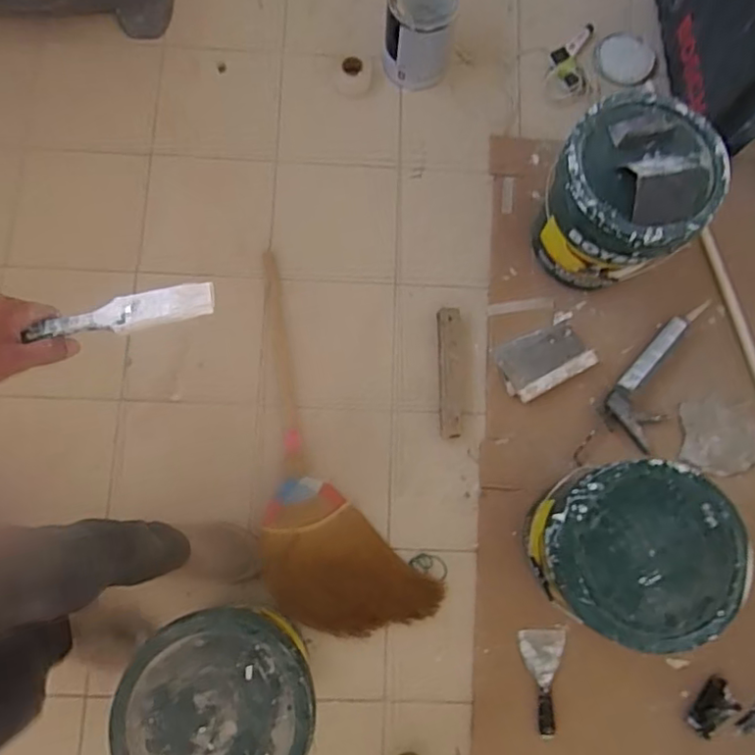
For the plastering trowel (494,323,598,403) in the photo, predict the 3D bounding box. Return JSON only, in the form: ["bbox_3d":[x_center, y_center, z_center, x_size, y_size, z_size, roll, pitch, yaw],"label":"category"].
[{"bbox_3d":[0.394,-0.045,1.431,0.217,0.042,0.147,-24,80,-5],"label":"plastering trowel"}]

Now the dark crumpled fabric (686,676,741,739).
[{"bbox_3d":[0.721,0.711,1.298,0.121,0.019,0.081,-43,82,-8],"label":"dark crumpled fabric"}]

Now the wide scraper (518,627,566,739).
[{"bbox_3d":[0.363,0.651,1.297,0.094,0.024,0.212,-4,79,-2],"label":"wide scraper"}]

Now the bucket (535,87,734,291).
[{"bbox_3d":[0.517,-0.372,1.303,0.297,0.356,0.288,0,79,-2],"label":"bucket"}]

